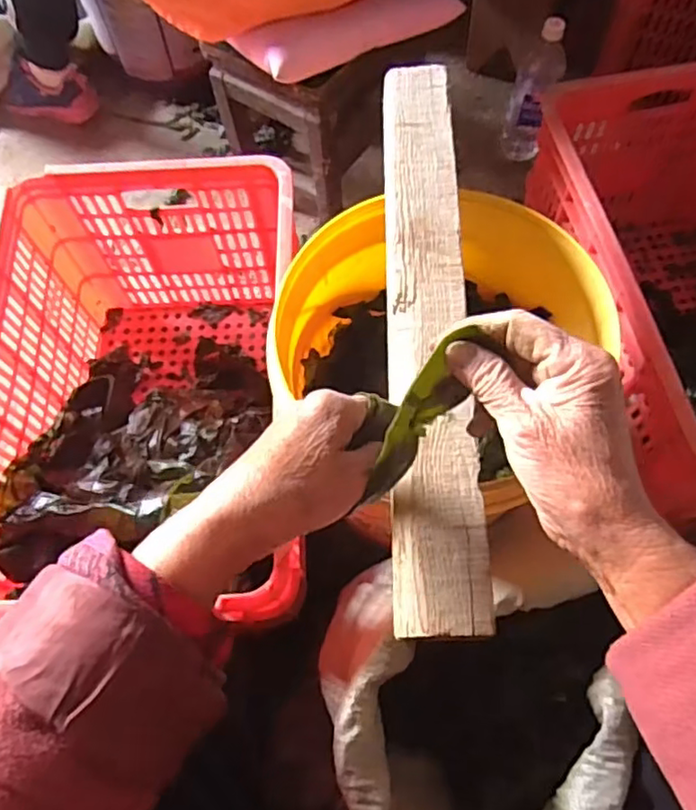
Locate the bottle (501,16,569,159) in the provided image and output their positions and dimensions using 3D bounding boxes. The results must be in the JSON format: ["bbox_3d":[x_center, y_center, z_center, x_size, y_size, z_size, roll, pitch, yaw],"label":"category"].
[{"bbox_3d":[0.309,-0.511,1.038,0.071,0.232,0.061,10,65,6],"label":"bottle"}]

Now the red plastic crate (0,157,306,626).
[{"bbox_3d":[-0.226,0.005,0.776,0.335,0.320,0.499,-1,65,1],"label":"red plastic crate"}]

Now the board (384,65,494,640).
[{"bbox_3d":[0.065,-0.089,0.508,0.062,0.019,0.521,0,65,1],"label":"board"}]

